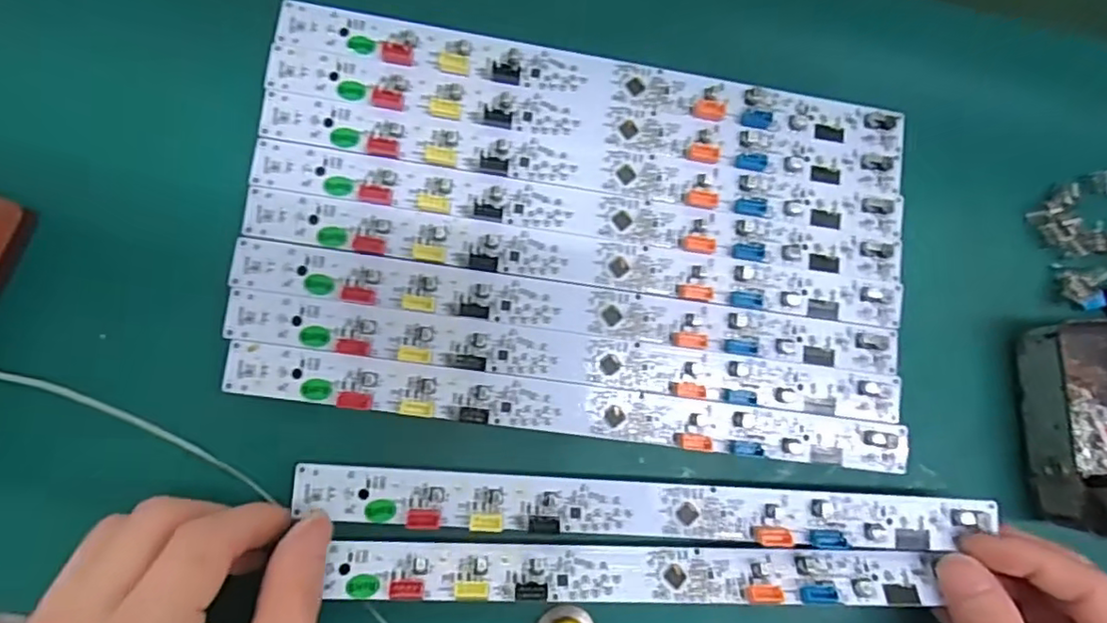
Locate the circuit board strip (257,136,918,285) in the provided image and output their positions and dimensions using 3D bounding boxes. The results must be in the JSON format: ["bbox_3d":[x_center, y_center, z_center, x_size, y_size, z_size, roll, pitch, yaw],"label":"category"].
[{"bbox_3d":[0.017,-0.043,0.265,0.285,0.005,0.022,8,82,-5],"label":"circuit board strip"}]

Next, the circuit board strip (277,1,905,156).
[{"bbox_3d":[0.024,-0.106,0.273,0.284,0.004,0.022,9,82,-5],"label":"circuit board strip"}]

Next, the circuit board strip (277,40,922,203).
[{"bbox_3d":[0.021,-0.084,0.270,0.286,0.004,0.022,8,82,-5],"label":"circuit board strip"}]

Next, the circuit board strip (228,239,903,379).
[{"bbox_3d":[0.012,0.001,0.259,0.287,0.005,0.022,8,82,-5],"label":"circuit board strip"}]

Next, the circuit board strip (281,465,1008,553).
[{"bbox_3d":[0.039,0.082,0.245,0.279,0.009,0.024,3,83,-2],"label":"circuit board strip"}]

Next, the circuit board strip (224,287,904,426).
[{"bbox_3d":[0.011,0.021,0.256,0.286,0.004,0.022,8,82,-5],"label":"circuit board strip"}]

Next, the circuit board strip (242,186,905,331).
[{"bbox_3d":[0.015,-0.022,0.262,0.286,0.004,0.022,8,82,-5],"label":"circuit board strip"}]

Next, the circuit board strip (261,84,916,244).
[{"bbox_3d":[0.019,-0.065,0.268,0.285,0.004,0.024,8,82,-5],"label":"circuit board strip"}]

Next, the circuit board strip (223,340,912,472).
[{"bbox_3d":[0.012,0.043,0.253,0.287,0.006,0.021,8,82,-5],"label":"circuit board strip"}]

